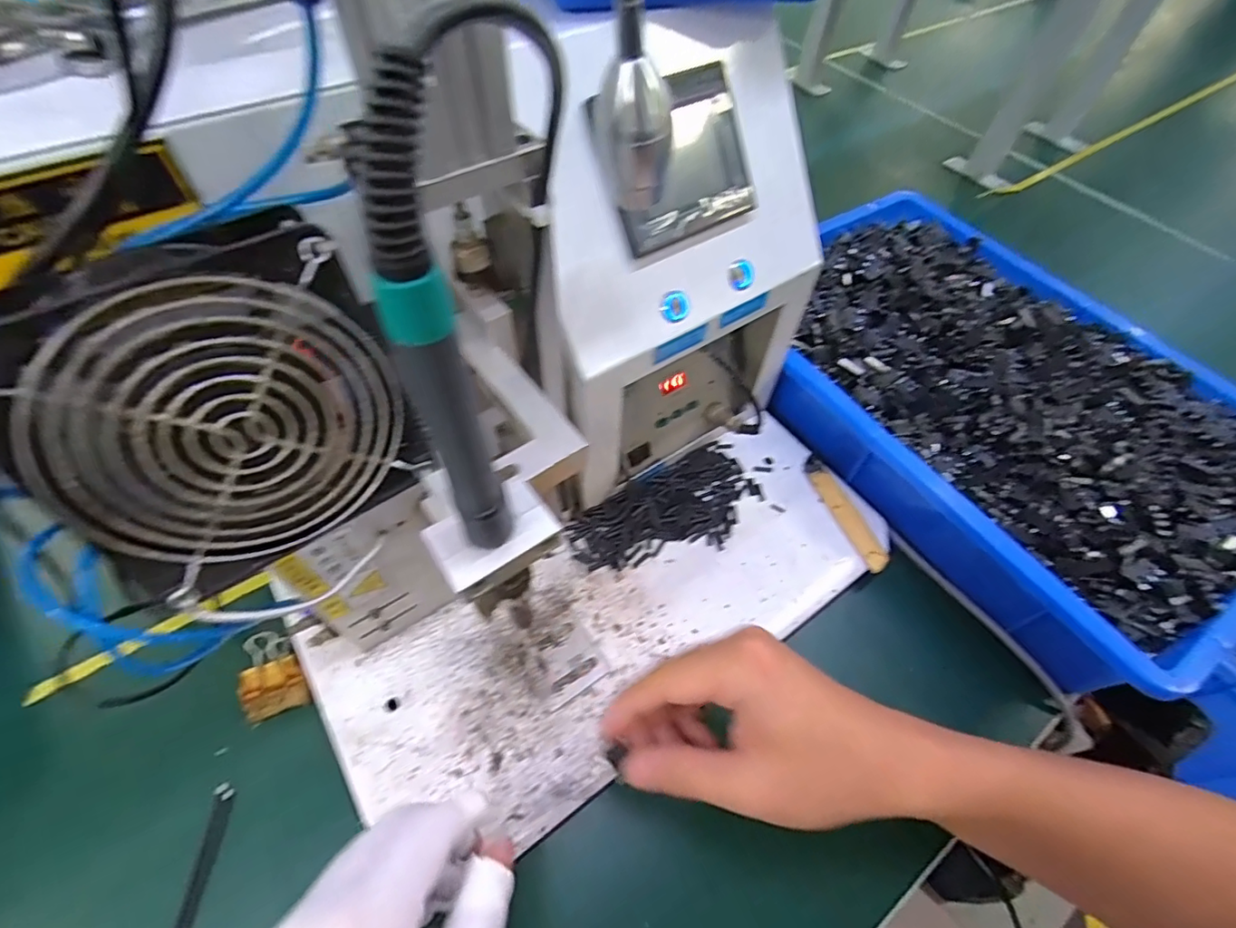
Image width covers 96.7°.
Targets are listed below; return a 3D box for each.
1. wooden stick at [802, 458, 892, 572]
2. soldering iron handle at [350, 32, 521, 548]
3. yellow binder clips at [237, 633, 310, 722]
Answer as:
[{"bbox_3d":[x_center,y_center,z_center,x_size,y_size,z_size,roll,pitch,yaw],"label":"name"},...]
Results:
[{"bbox_3d":[0.175,0.035,0.428,0.020,0.009,0.105,-12,57,-12],"label":"wooden stick"},{"bbox_3d":[-0.041,-0.017,0.135,0.018,0.132,0.013,-23,59,-18],"label":"soldering iron handle"},{"bbox_3d":[-0.224,0.135,0.349,0.036,0.016,0.052,-27,74,-17],"label":"yellow binder clips"}]

